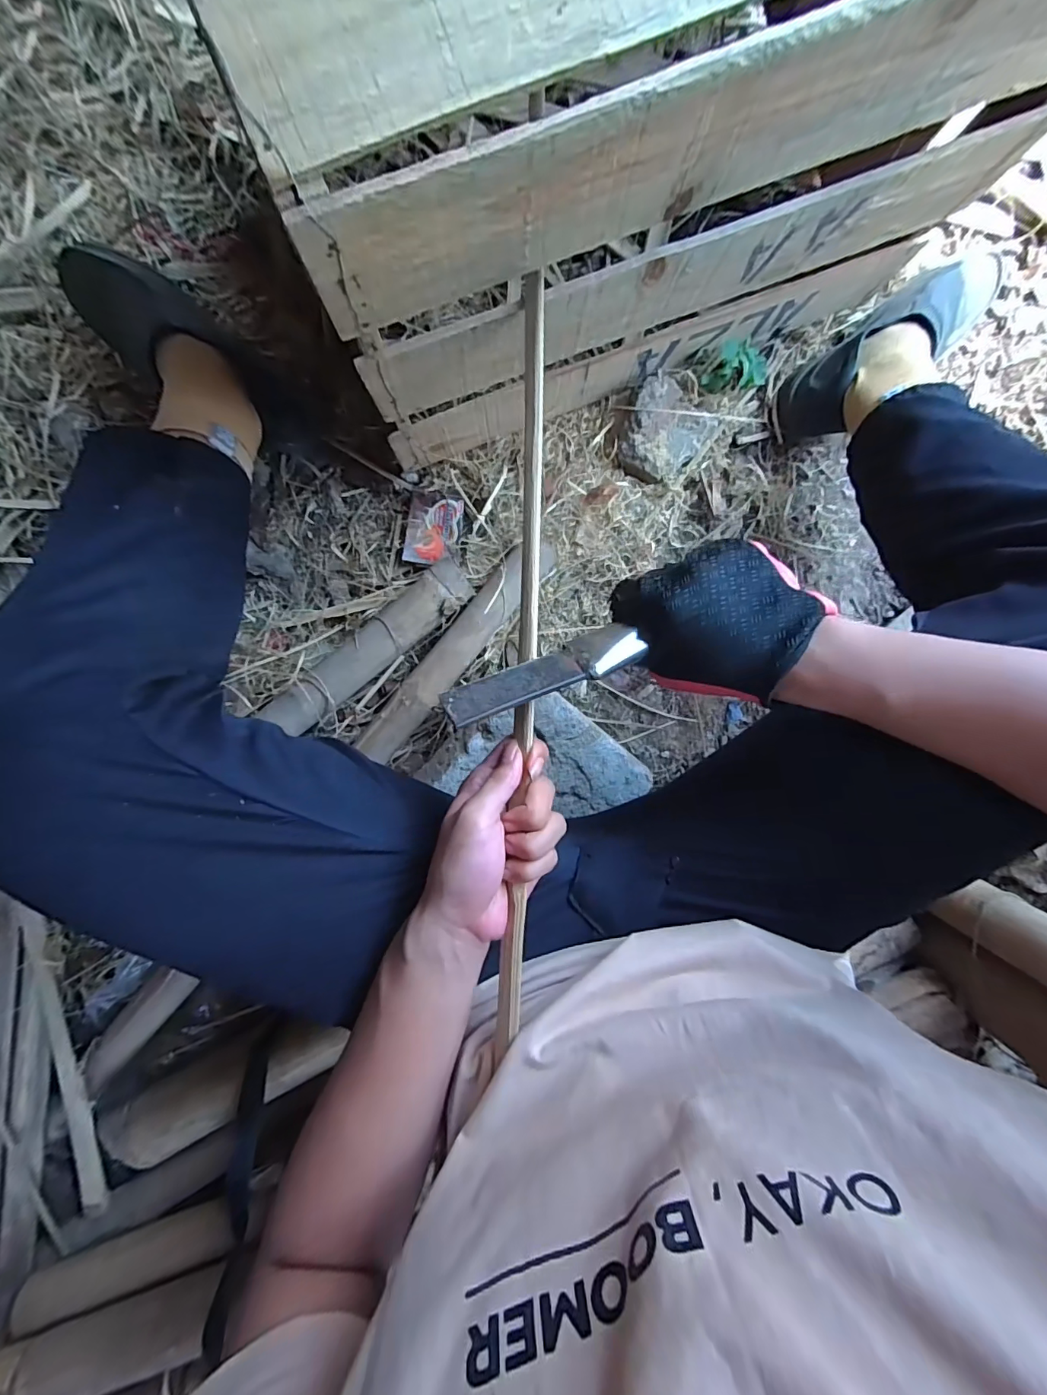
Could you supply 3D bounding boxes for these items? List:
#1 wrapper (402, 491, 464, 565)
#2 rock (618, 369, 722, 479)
[{"bbox_3d":[-0.108,-0.201,0.573,0.064,0.013,0.081,9,93,-1],"label":"wrapper"},{"bbox_3d":[0.165,-0.308,0.549,0.094,0.045,0.098,0,93,-1],"label":"rock"}]

